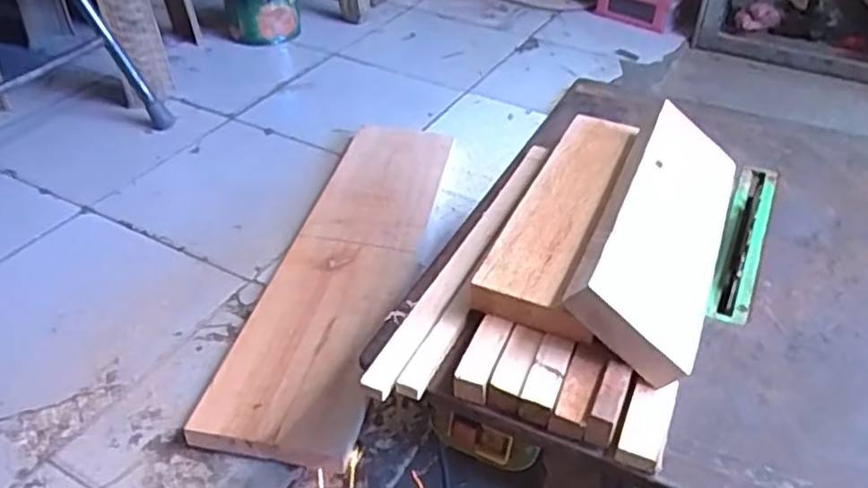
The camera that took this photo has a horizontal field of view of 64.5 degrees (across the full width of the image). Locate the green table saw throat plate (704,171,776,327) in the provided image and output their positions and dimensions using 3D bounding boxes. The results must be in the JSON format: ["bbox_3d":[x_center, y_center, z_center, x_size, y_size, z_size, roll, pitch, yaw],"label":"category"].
[{"bbox_3d":[0.262,-0.009,0.579,0.035,0.016,0.226,19,43,19],"label":"green table saw throat plate"}]

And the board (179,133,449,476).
[{"bbox_3d":[-0.101,0.014,0.866,0.168,0.037,0.586,10,40,9],"label":"board"}]

